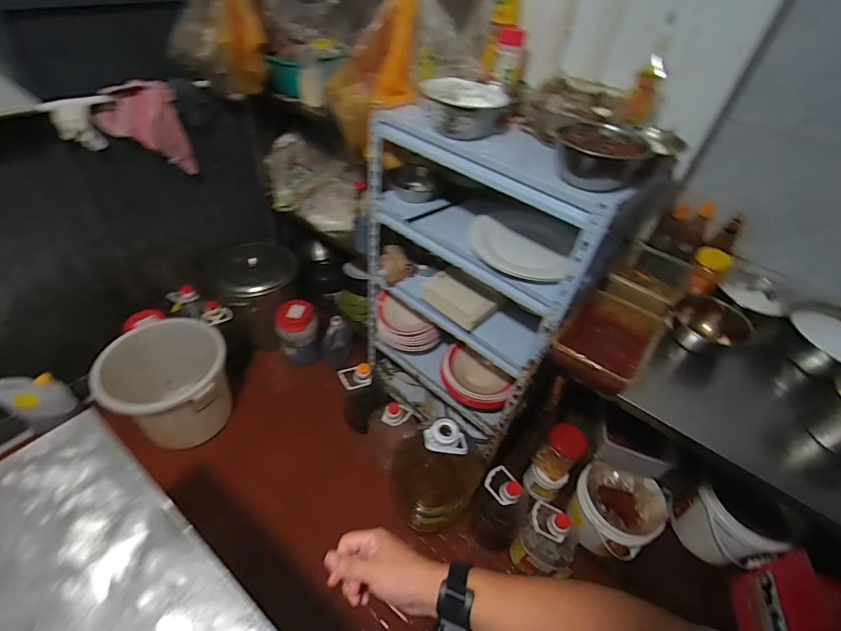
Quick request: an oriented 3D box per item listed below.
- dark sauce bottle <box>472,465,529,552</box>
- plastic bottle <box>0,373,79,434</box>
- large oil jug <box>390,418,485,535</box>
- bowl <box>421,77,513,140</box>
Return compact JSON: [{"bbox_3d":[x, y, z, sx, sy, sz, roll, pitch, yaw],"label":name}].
[{"bbox_3d":[0.248,0.621,1.282,0.153,0.304,0.131,22,46,15],"label":"dark sauce bottle"},{"bbox_3d":[-1.287,0.293,1.355,0.209,0.192,0.097,-7,46,-14],"label":"plastic bottle"},{"bbox_3d":[0.082,0.501,1.268,0.277,0.504,0.215,-11,47,-18],"label":"large oil jug"},{"bbox_3d":[0.087,-0.429,0.838,0.170,0.079,0.161,4,45,-4],"label":"bowl"}]

